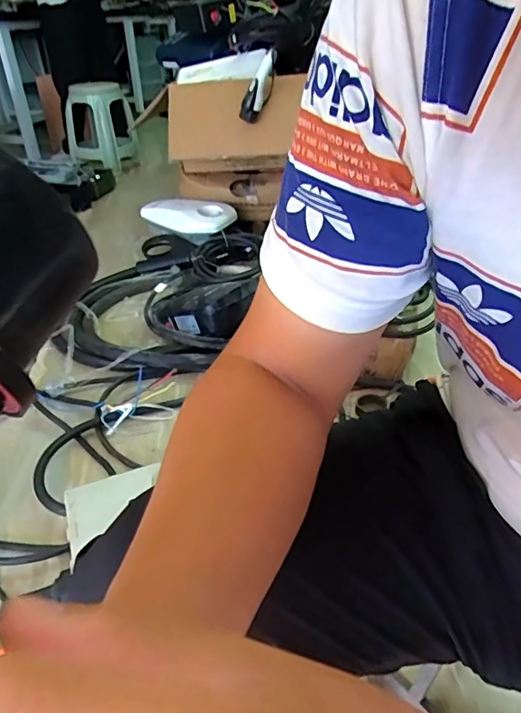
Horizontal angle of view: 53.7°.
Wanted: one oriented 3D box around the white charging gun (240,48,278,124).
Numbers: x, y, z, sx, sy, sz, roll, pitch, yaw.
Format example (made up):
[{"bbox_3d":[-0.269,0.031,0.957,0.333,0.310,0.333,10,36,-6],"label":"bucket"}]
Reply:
[{"bbox_3d":[0.001,-0.879,1.678,0.075,0.228,0.051,12,21,-39],"label":"white charging gun"}]

